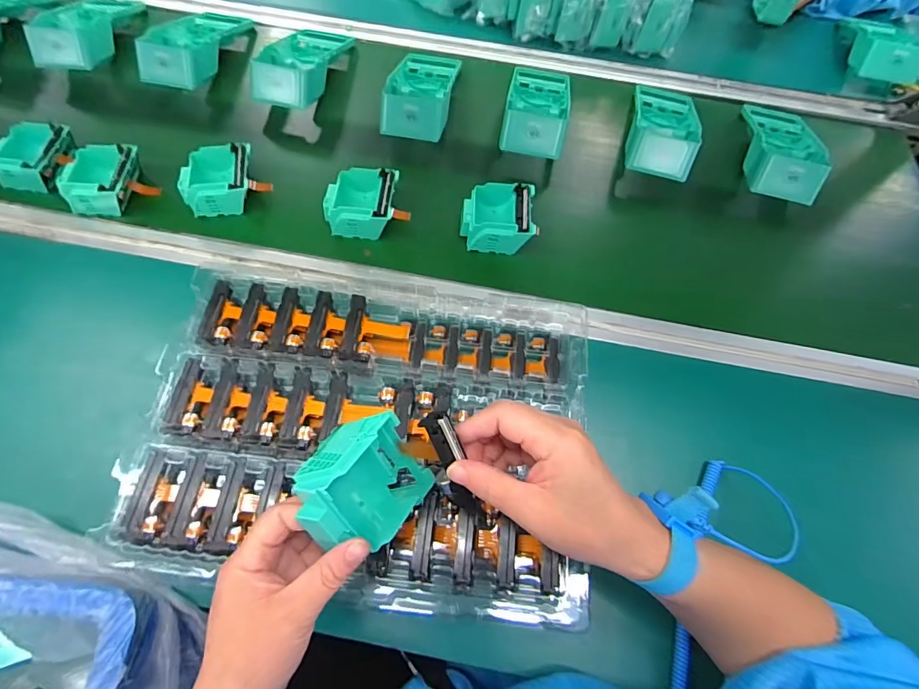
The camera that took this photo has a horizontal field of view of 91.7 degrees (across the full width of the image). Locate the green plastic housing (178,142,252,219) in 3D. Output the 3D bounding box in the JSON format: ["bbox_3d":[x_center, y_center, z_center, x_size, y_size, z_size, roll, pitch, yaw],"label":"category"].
[{"bbox_3d":[-0.282,-0.192,0.528,0.085,0.044,0.075,-6,65,-5],"label":"green plastic housing"}]

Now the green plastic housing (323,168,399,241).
[{"bbox_3d":[-0.111,-0.160,0.523,0.085,0.051,0.076,6,64,0],"label":"green plastic housing"}]

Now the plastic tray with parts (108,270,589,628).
[{"bbox_3d":[-0.077,0.073,0.404,0.364,0.050,0.273,7,64,1],"label":"plastic tray with parts"}]

